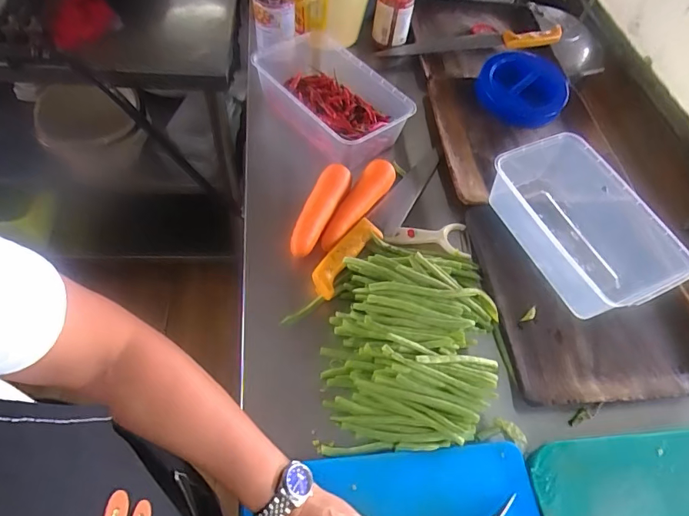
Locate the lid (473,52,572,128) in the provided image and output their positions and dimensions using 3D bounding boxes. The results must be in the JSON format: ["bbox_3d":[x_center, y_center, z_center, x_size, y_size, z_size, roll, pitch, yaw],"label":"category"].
[{"bbox_3d":[0.339,-0.332,0.858,0.166,0.052,0.177,22,57,8],"label":"lid"}]

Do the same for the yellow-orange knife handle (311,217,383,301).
[{"bbox_3d":[0.003,-0.004,0.611,0.037,0.027,0.136,32,58,16],"label":"yellow-orange knife handle"}]

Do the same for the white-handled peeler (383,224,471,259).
[{"bbox_3d":[0.120,-0.026,0.655,0.123,0.020,0.058,3,57,-5],"label":"white-handled peeler"}]

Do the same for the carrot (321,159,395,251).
[{"bbox_3d":[0.018,-0.081,0.660,0.041,0.034,0.171,31,59,13],"label":"carrot"}]

